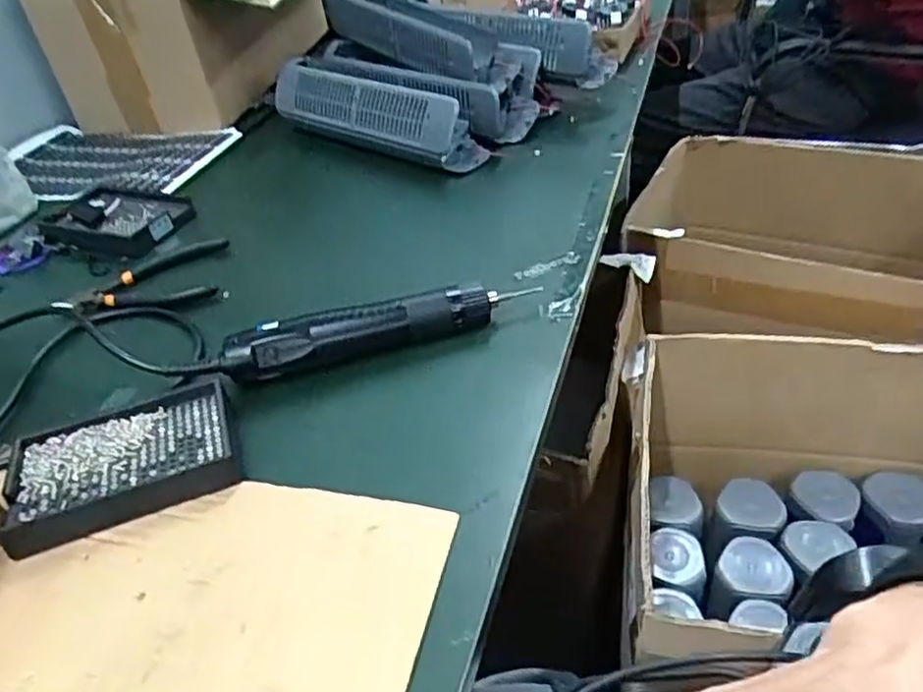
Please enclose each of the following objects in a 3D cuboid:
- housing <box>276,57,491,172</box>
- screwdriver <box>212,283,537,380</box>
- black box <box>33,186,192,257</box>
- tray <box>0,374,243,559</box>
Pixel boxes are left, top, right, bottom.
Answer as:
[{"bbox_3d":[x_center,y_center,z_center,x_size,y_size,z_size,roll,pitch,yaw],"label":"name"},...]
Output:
[{"bbox_3d":[-0.102,-0.281,0.835,0.314,0.078,0.078,26,49,34],"label":"housing"},{"bbox_3d":[-0.061,-0.015,0.528,0.228,0.037,0.034,-14,39,-8],"label":"screwdriver"},{"bbox_3d":[-0.366,-0.136,0.740,0.135,0.025,0.094,13,43,23],"label":"black box"},{"bbox_3d":[-0.219,0.073,0.456,0.139,0.021,0.099,-19,40,-14],"label":"tray"}]

